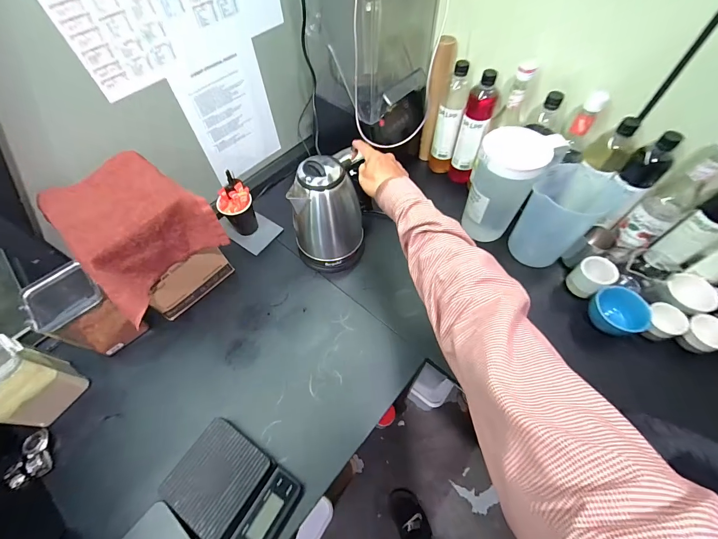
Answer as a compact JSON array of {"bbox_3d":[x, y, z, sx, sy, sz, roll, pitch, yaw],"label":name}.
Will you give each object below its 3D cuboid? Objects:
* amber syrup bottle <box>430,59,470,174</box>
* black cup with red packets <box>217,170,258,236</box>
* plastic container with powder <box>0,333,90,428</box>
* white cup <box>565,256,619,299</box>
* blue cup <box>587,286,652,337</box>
[{"bbox_3d":[0.221,-0.359,0.789,0.056,0.268,0.061,8,59,7],"label":"amber syrup bottle"},{"bbox_3d":[-0.285,-0.147,0.739,0.074,0.132,0.071,-1,58,1],"label":"black cup with red packets"},{"bbox_3d":[-0.592,0.195,0.546,0.113,0.164,0.116,23,62,15],"label":"plastic container with powder"},{"bbox_3d":[0.477,0.018,0.655,0.057,0.077,0.068,-25,61,-13],"label":"white cup"},{"bbox_3d":[0.506,0.082,0.617,0.079,0.052,0.091,-13,59,-7],"label":"blue cup"}]

